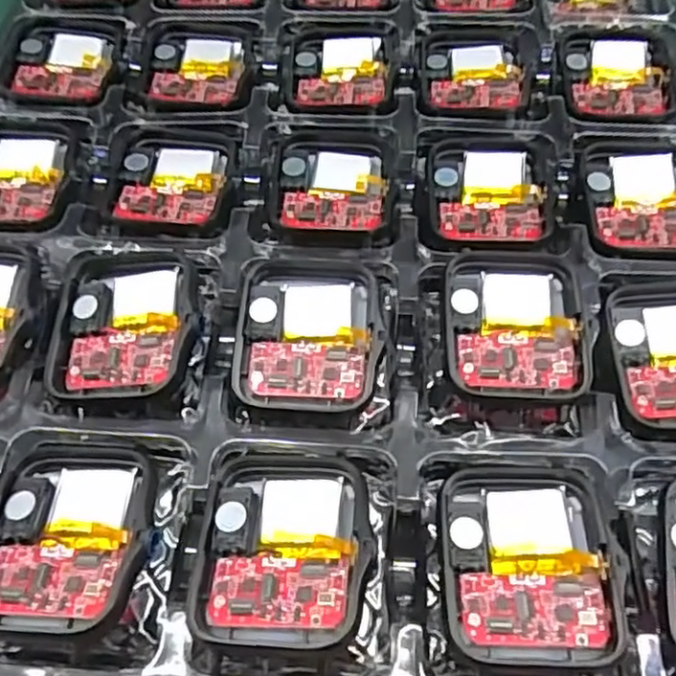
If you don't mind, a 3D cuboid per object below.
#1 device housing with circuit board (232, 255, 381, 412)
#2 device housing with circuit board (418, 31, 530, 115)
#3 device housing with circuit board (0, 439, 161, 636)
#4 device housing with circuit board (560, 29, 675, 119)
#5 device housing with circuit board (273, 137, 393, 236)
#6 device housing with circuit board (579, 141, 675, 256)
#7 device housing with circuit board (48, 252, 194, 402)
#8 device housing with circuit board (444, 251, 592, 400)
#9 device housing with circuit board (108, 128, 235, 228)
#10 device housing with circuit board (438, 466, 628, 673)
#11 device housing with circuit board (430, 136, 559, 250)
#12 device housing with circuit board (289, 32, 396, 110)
[{"bbox_3d":[-0.008,-0.002,0.177,0.037,0.007,0.043,3,59,3],"label":"device housing with circuit board"},{"bbox_3d":[0.048,-0.095,0.235,0.036,0.005,0.043,3,59,3],"label":"device housing with circuit board"},{"bbox_3d":[-0.061,0.044,0.153,0.039,0.014,0.044,0,59,2],"label":"device housing with circuit board"},{"bbox_3d":[0.097,-0.092,0.232,0.038,0.004,0.041,-1,59,1],"label":"device housing with circuit board"},{"bbox_3d":[-0.002,-0.048,0.208,0.035,0.005,0.041,2,59,3],"label":"device housing with circuit board"},{"bbox_3d":[0.094,-0.044,0.206,0.036,0.004,0.044,4,59,4],"label":"device housing with circuit board"},{"bbox_3d":[-0.057,-0.006,0.179,0.038,0.011,0.044,0,59,2],"label":"device housing with circuit board"},{"bbox_3d":[0.047,-0.004,0.176,0.036,0.007,0.040,2,59,3],"label":"device housing with circuit board"},{"bbox_3d":[-0.052,-0.050,0.210,0.035,0.006,0.041,1,59,2],"label":"device housing with circuit board"},{"bbox_3d":[0.042,0.049,0.147,0.037,0.009,0.042,1,59,2],"label":"device housing with circuit board"},{"bbox_3d":[0.047,-0.046,0.207,0.038,0.007,0.044,2,59,3],"label":"device housing with circuit board"},{"bbox_3d":[0.001,-0.096,0.237,0.036,0.005,0.044,0,59,2],"label":"device housing with circuit board"}]

